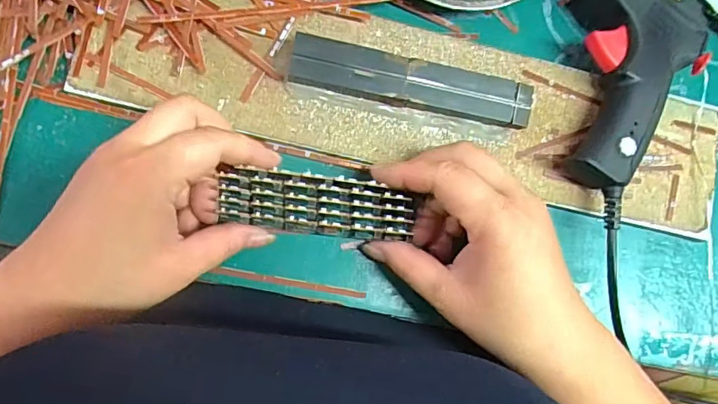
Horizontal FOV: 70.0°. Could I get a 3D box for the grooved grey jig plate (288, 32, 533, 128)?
[{"bbox_3d":[0.030,-0.068,0.298,0.138,0.021,0.026,10,81,-6],"label":"grooved grey jig plate"}]

